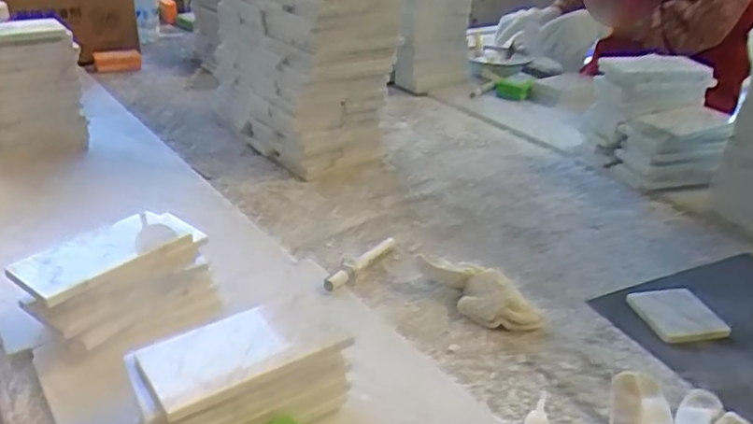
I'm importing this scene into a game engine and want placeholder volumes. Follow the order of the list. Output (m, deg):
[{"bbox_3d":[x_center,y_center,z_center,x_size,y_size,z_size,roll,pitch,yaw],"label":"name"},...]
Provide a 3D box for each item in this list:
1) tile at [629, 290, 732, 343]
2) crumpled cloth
[{"bbox_3d":[0.313,0.106,0.664,0.075,0.009,0.077,-3,30,-12],"label":"tile"},{"bbox_3d":[0.105,0.078,0.661,0.138,0.040,0.050,26,34,32],"label":"crumpled cloth"}]

